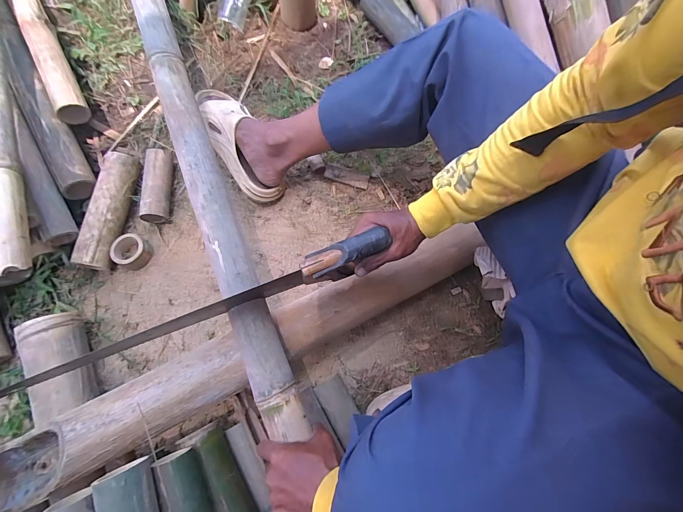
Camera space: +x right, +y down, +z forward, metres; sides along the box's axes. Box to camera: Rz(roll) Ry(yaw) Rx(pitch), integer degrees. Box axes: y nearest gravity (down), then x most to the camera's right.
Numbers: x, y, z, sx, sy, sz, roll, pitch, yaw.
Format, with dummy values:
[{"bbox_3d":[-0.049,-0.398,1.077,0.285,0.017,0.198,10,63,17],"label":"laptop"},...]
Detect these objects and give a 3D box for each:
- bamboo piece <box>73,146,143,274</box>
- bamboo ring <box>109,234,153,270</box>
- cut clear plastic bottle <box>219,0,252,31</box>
[{"bbox_3d":[-0.475,-0.102,0.682,0.066,0.067,0.265,4,77,1],"label":"bamboo piece"},{"bbox_3d":[-0.424,-0.009,0.664,0.064,0.041,0.064,0,77,0],"label":"bamboo ring"},{"bbox_3d":[-0.261,-0.608,0.792,0.066,0.077,0.093,21,78,5],"label":"cut clear plastic bottle"}]

